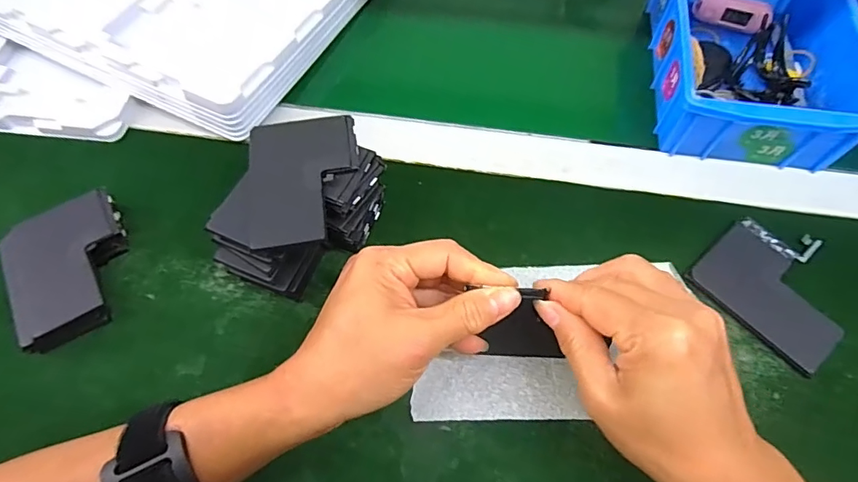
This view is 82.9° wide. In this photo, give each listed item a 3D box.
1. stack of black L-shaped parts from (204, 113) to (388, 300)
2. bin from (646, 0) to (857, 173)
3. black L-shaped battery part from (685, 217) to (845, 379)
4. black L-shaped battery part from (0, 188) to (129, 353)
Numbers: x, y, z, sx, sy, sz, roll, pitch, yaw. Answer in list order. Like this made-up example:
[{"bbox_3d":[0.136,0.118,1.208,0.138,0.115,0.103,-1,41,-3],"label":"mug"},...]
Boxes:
[{"bbox_3d":[-0.078,-0.021,0.305,0.066,0.080,0.105,26,66,12],"label":"stack of black L-shaped parts"},{"bbox_3d":[0.251,-0.154,0.384,0.129,0.063,0.197,7,63,3],"label":"bin"},{"bbox_3d":[0.232,0.027,0.320,0.085,0.008,0.088,-38,70,-18],"label":"black L-shaped battery part"},{"bbox_3d":[-0.233,0.020,0.318,0.069,0.026,0.090,-24,66,-12],"label":"black L-shaped battery part"}]

